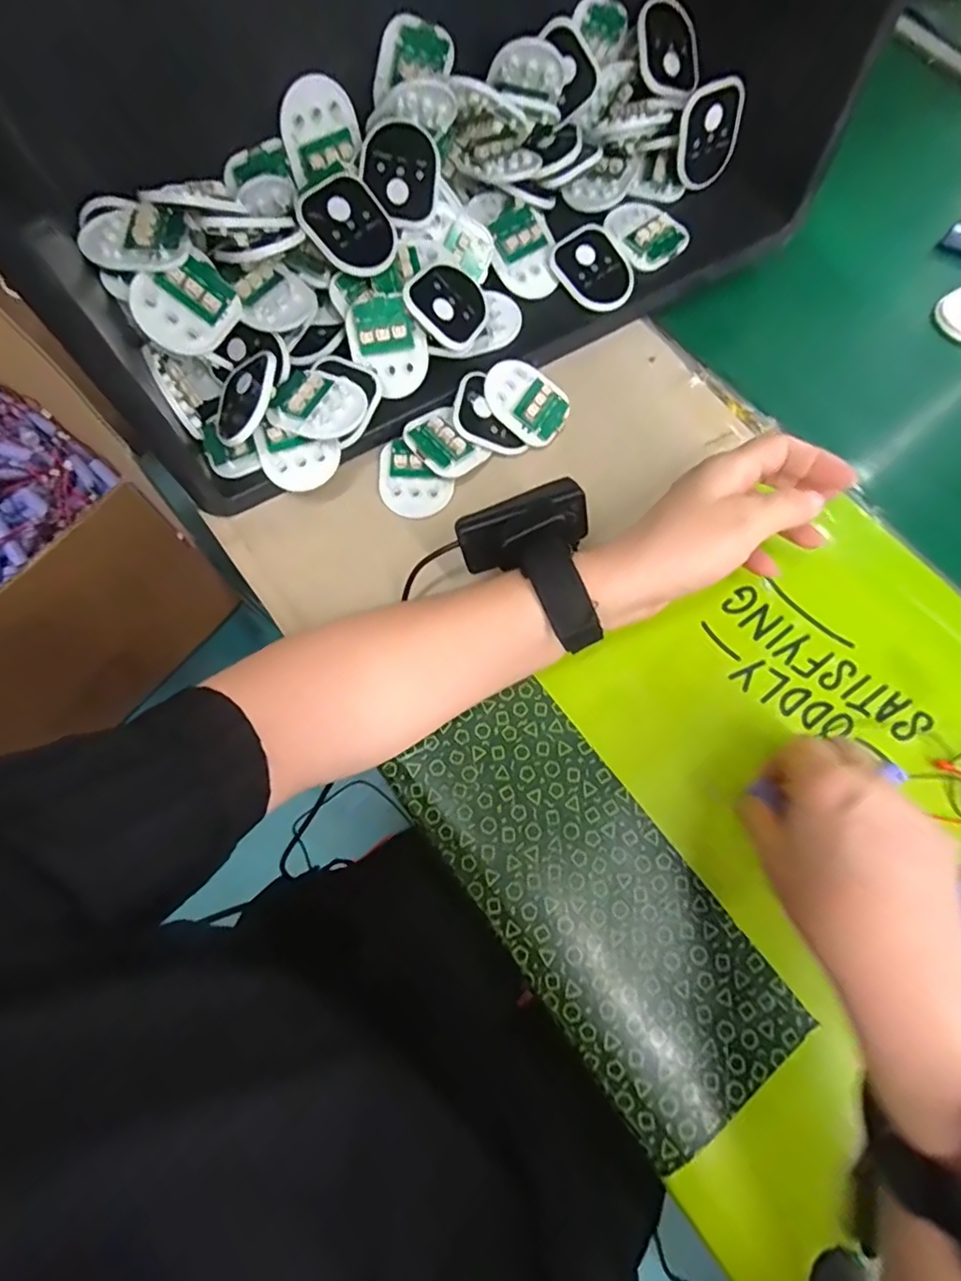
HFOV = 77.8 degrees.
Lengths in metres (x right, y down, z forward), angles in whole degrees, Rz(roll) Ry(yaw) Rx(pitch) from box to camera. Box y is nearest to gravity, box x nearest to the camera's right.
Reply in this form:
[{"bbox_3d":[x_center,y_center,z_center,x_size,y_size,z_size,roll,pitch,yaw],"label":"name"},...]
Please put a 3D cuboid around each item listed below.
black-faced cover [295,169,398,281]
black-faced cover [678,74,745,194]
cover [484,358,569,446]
[{"bbox_3d":[-0.080,-0.252,0.362,0.048,0.009,0.060,-38,99,-7],"label":"black-faced cover"},{"bbox_3d":[0.163,-0.357,0.422,0.054,0.057,0.008,-32,56,-9],"label":"black-faced cover"},{"bbox_3d":[0.031,-0.159,0.392,0.058,0.012,0.046,41,75,-4],"label":"cover"}]

